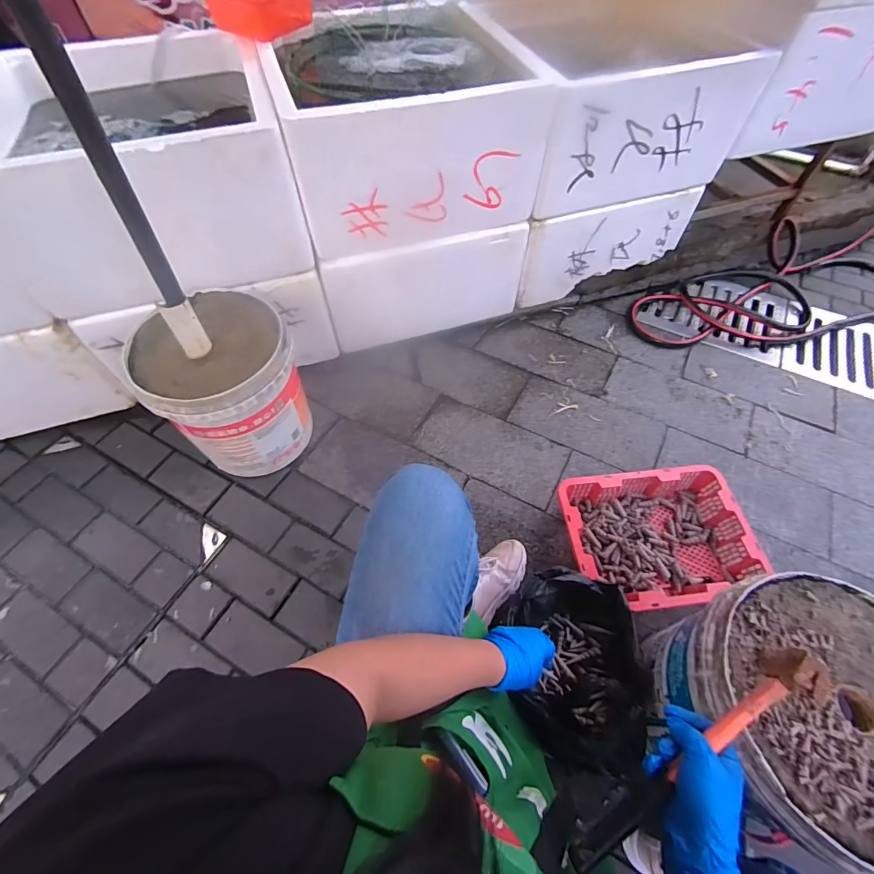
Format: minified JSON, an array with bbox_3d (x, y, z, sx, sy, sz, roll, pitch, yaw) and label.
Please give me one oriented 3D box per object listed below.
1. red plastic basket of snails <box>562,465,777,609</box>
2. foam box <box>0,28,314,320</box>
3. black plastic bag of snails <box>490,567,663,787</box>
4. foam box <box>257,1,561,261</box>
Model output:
[{"bbox_3d":[0.465,0.215,0.903,0.363,0.082,0.292,-7,58,-1],"label":"red plastic basket of snails"},{"bbox_3d":[-0.648,-0.619,0.966,0.588,0.305,0.599,-16,60,-8],"label":"foam box"},{"bbox_3d":[0.237,0.391,0.726,0.228,0.122,0.282,9,59,9],"label":"black plastic bag of snails"},{"bbox_3d":[-0.077,-0.753,1.026,0.559,0.294,0.485,-14,59,-7],"label":"foam box"}]

